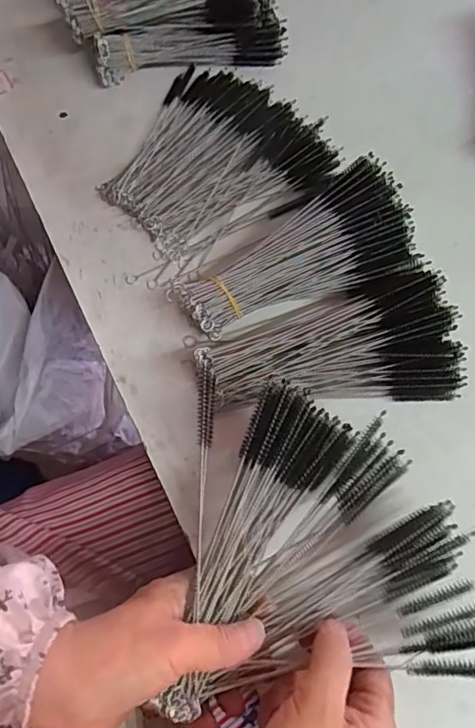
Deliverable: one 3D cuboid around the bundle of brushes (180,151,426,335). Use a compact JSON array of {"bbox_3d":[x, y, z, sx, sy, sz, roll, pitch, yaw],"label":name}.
[{"bbox_3d":[0.053,-0.079,0.438,0.197,0.068,0.085,-31,68,-13],"label":"bundle of brushes"}]

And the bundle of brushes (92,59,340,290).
[{"bbox_3d":[-0.039,-0.204,0.522,0.219,0.024,0.200,-32,68,-13],"label":"bundle of brushes"}]

